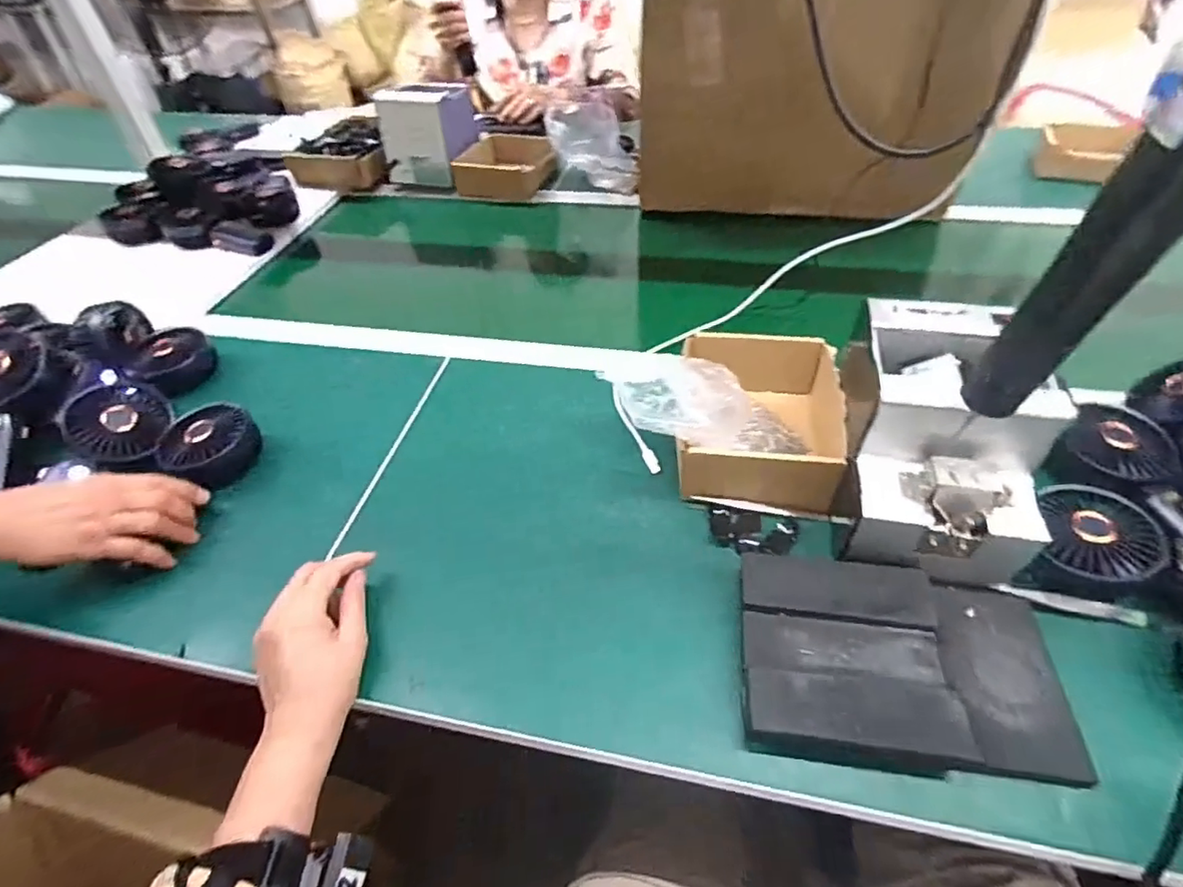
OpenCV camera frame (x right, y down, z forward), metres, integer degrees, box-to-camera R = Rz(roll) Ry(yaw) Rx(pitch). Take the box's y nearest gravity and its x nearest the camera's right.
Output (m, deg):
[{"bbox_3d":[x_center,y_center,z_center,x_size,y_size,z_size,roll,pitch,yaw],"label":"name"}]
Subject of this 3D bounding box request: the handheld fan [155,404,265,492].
[{"bbox_3d":[-0.399,0.001,0.615,0.093,0.046,0.088,28,54,28],"label":"handheld fan"}]

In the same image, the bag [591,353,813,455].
[{"bbox_3d":[0.113,-0.036,0.548,0.199,0.071,0.073,18,42,-21],"label":"bag"}]

